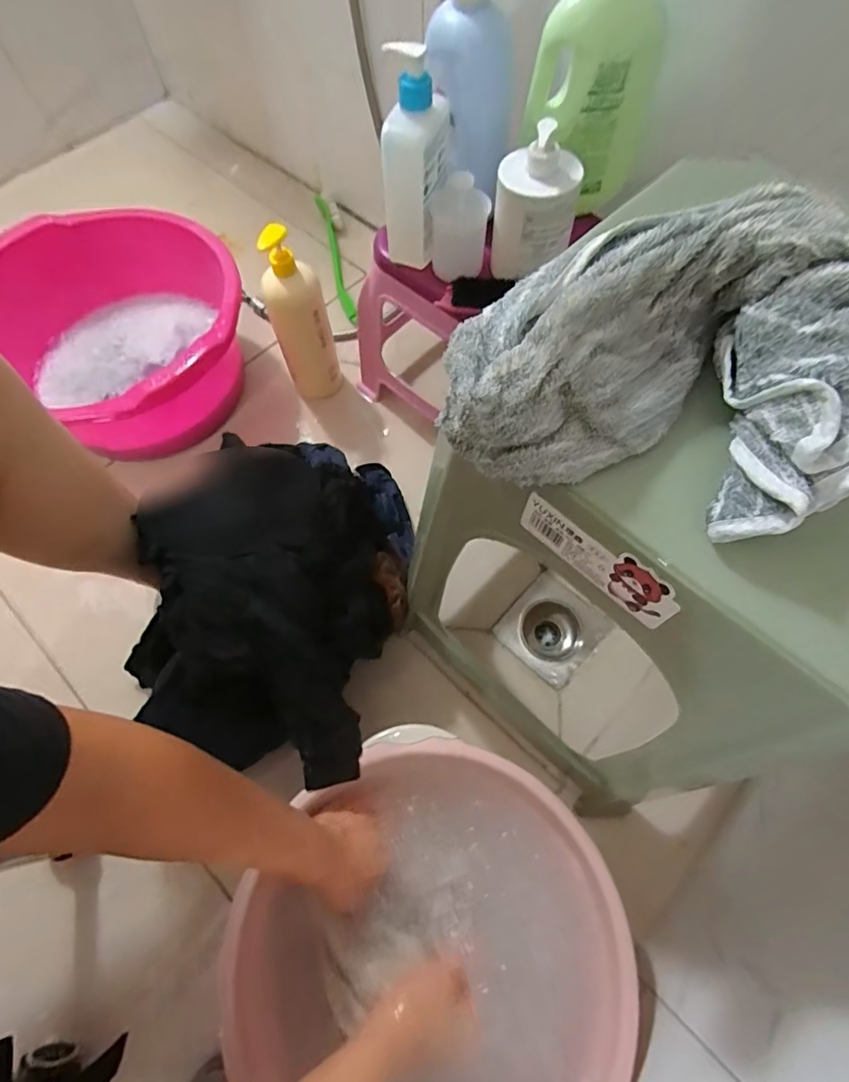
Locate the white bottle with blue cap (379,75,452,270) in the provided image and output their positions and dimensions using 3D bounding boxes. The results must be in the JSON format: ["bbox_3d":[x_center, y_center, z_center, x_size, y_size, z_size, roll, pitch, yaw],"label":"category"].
[{"bbox_3d":[-0.011,-0.378,0.545,0.067,0.163,0.055,-1,64,1],"label":"white bottle with blue cap"}]

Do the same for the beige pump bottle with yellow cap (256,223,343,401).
[{"bbox_3d":[-0.179,-0.315,0.756,0.077,0.271,0.057,-19,65,-8],"label":"beige pump bottle with yellow cap"}]

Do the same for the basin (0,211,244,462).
[{"bbox_3d":[-0.447,-0.286,0.775,0.344,0.181,0.358,0,64,1],"label":"basin"}]

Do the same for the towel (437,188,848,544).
[{"bbox_3d":[0.109,-0.087,0.232,0.187,0.060,0.146,13,65,7],"label":"towel"}]

